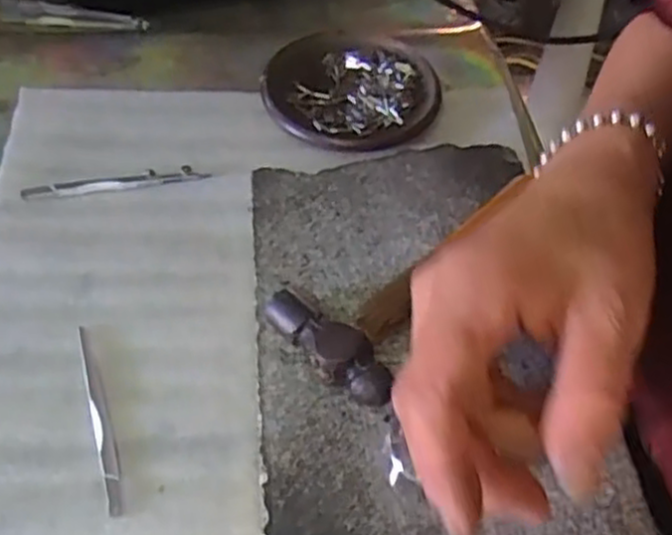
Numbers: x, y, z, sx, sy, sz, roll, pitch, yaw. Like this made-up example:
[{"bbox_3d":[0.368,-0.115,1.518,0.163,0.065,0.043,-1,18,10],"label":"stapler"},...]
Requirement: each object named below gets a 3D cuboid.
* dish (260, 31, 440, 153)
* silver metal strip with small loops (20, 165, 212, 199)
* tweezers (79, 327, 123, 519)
[{"bbox_3d":[0.011,-0.119,0.501,0.108,0.015,0.117,15,54,9],"label":"dish"},{"bbox_3d":[-0.131,-0.051,0.449,0.105,0.004,0.011,-8,53,-7],"label":"silver metal strip with small loops"},{"bbox_3d":[-0.114,0.070,0.365,0.009,0.004,0.103,-16,55,-13],"label":"tweezers"}]

